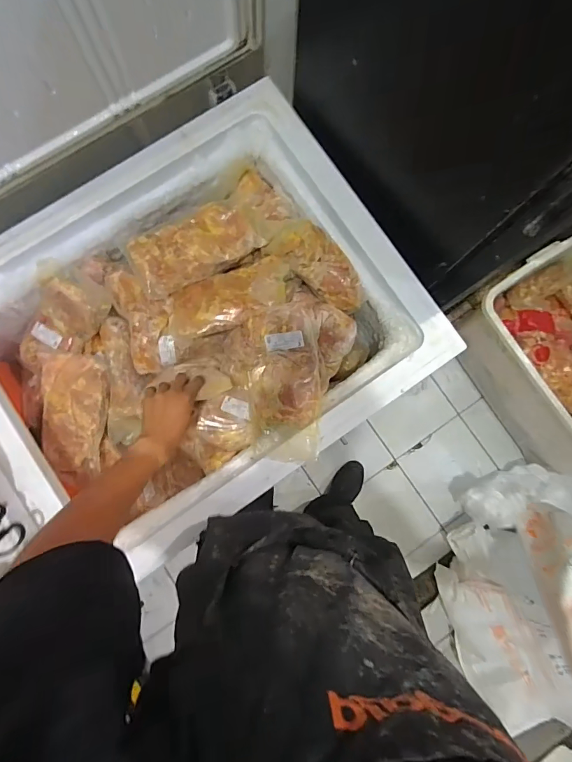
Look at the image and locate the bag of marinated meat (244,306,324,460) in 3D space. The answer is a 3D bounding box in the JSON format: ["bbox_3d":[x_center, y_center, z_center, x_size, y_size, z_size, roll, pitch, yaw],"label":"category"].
[{"bbox_3d":[0.002,0.004,0.770,0.145,0.090,0.282,-6,85,-5],"label":"bag of marinated meat"}]

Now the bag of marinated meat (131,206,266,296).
[{"bbox_3d":[-0.181,-0.273,0.812,0.249,0.039,0.121,-31,87,-7],"label":"bag of marinated meat"}]

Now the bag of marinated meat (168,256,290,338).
[{"bbox_3d":[-0.113,-0.166,0.820,0.267,0.055,0.125,-24,86,-6],"label":"bag of marinated meat"}]

